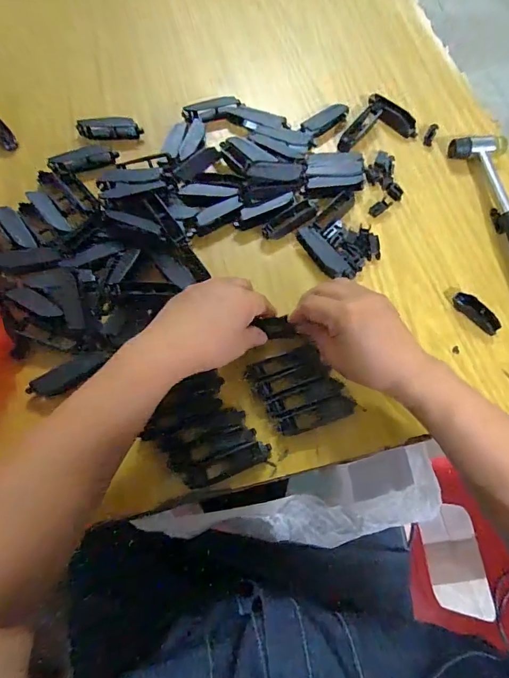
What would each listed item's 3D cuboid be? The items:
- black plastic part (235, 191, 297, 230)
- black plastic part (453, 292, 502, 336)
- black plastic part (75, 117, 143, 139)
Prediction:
[{"bbox_3d":[0.012,-0.138,0.435,0.073,0.008,0.020,-29,72,-13],"label":"black plastic part"},{"bbox_3d":[0.224,-0.027,0.408,0.052,0.009,0.018,43,73,14],"label":"black plastic part"},{"bbox_3d":[-0.171,-0.248,0.480,0.074,0.014,0.026,1,68,-2],"label":"black plastic part"}]

